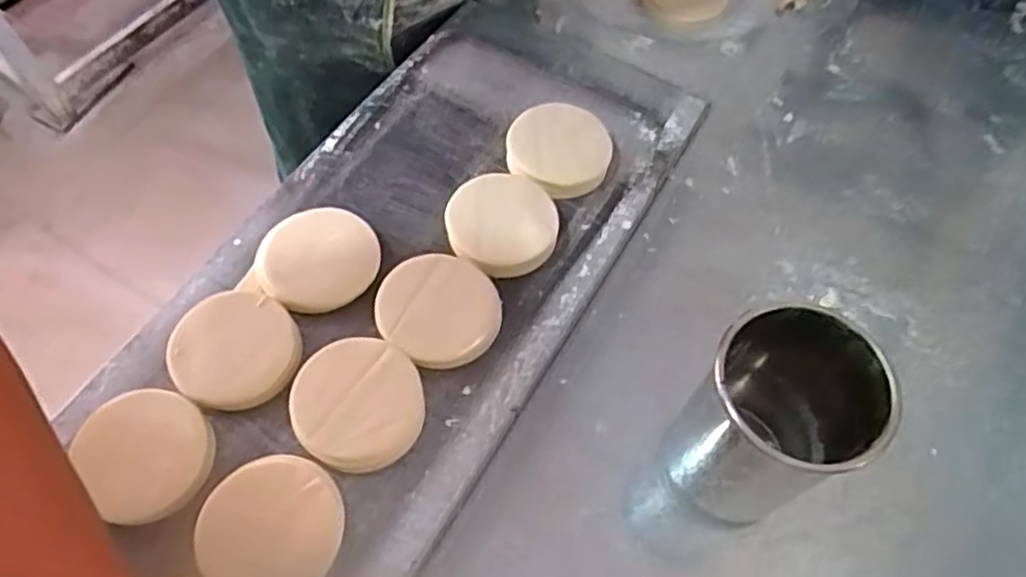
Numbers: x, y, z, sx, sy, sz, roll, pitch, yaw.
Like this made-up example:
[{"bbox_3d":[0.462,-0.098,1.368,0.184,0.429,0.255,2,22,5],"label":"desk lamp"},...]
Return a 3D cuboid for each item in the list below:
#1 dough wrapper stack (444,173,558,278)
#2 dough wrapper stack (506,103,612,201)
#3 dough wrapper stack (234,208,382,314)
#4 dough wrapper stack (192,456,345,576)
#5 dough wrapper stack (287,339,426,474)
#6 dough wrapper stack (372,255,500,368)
[{"bbox_3d":[-0.009,-0.051,0.550,0.082,0.029,0.082,1,61,-3],"label":"dough wrapper stack"},{"bbox_3d":[0.038,-0.115,0.592,0.083,0.028,0.084,-2,61,-4],"label":"dough wrapper stack"},{"bbox_3d":[-0.147,-0.018,0.539,0.088,0.027,0.086,12,61,3],"label":"dough wrapper stack"},{"bbox_3d":[-0.150,0.151,0.440,0.089,0.021,0.080,-19,64,-13],"label":"dough wrapper stack"},{"bbox_3d":[-0.104,0.078,0.478,0.084,0.018,0.085,-15,63,-11],"label":"dough wrapper stack"},{"bbox_3d":[-0.053,0.015,0.511,0.083,0.029,0.086,-23,65,-15],"label":"dough wrapper stack"}]

